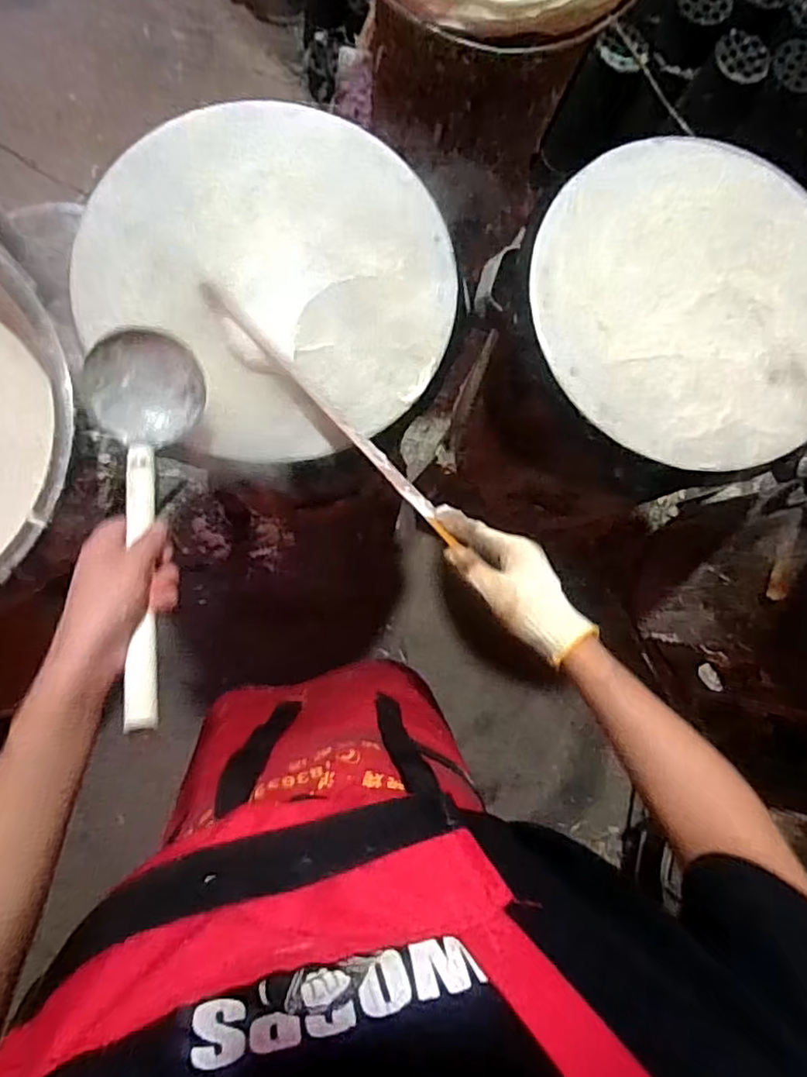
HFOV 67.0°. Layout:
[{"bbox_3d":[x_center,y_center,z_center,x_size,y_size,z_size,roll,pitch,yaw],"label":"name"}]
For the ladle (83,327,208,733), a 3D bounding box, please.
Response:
[{"bbox_3d":[-0.201,-0.017,0.465,0.087,0.062,0.316,-6,65,-7],"label":"ladle"}]

